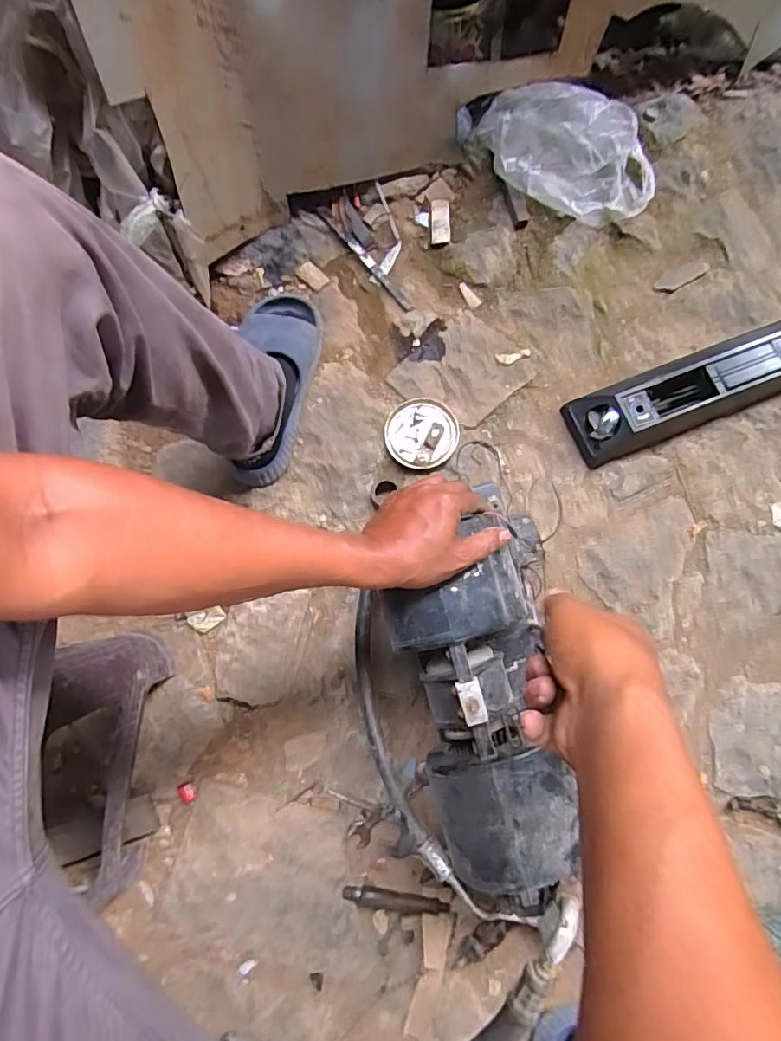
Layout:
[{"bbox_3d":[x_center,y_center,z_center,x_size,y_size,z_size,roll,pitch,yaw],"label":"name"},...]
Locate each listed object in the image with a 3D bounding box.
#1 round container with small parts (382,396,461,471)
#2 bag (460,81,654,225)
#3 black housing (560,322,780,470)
[{"bbox_3d":[0.046,-0.129,0.799,0.105,0.019,0.105,0,80,-1],"label":"round container with small parts"},{"bbox_3d":[0.263,-0.569,0.838,0.328,0.117,0.133,13,80,1],"label":"bag"},{"bbox_3d":[0.453,-0.197,0.803,0.380,0.065,0.107,-21,81,-5],"label":"black housing"}]

